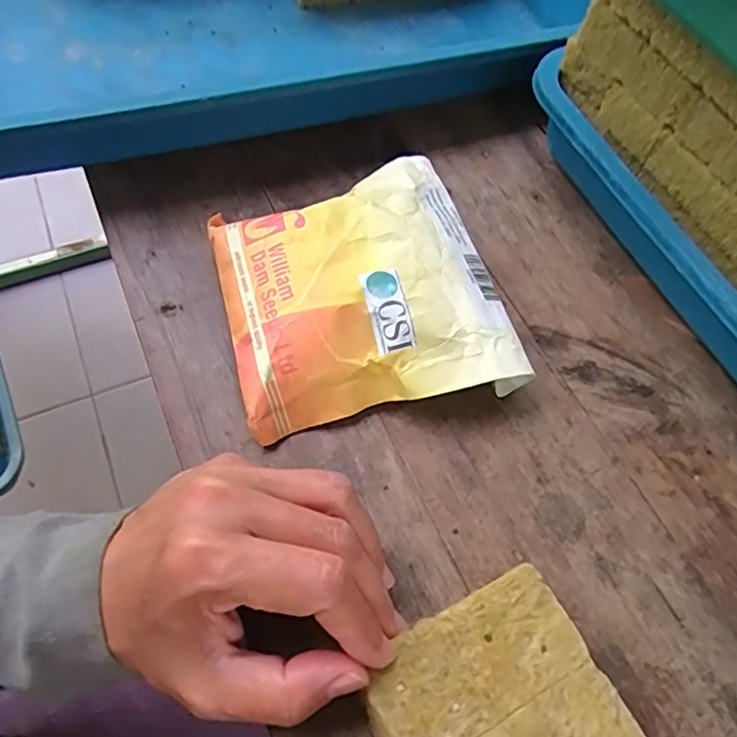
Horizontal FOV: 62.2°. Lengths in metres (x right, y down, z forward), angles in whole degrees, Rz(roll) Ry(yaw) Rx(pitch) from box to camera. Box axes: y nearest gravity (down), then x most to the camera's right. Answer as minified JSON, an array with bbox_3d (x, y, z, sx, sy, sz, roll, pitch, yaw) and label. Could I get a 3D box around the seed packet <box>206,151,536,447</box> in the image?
[{"bbox_3d":[-0.005,-0.036,0.286,0.121,0.038,0.124,-13,62,-11],"label":"seed packet"}]

